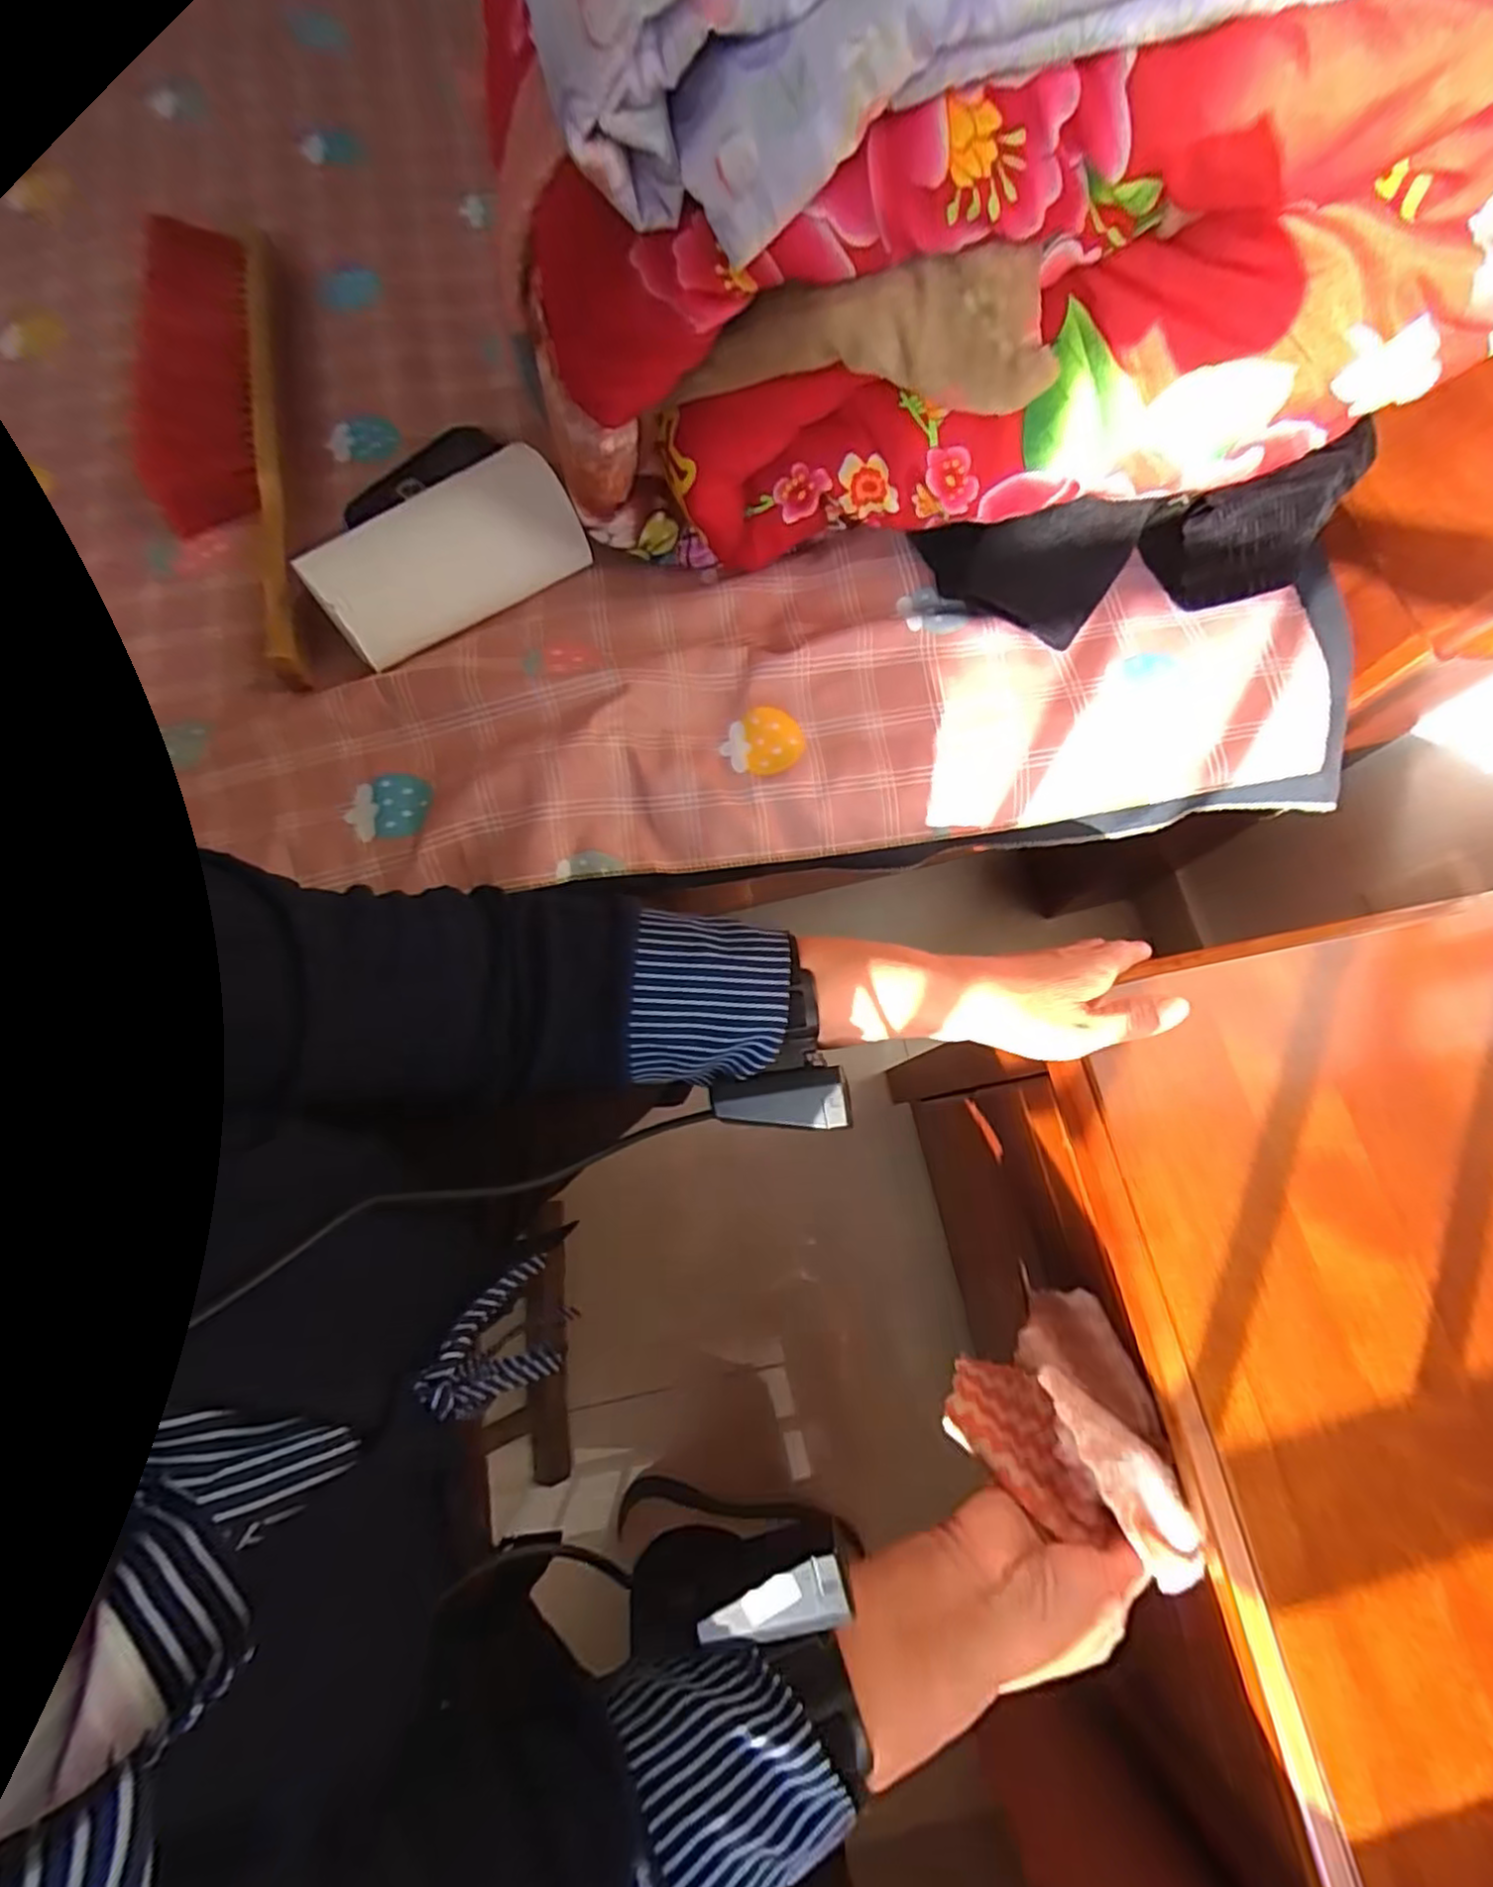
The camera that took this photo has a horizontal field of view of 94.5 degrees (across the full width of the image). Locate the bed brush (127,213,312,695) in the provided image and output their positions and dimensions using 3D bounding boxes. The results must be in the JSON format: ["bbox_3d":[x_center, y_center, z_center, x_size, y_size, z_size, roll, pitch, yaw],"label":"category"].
[{"bbox_3d":[-0.360,-0.350,0.466,0.079,0.058,0.357,-15,75,-5],"label":"bed brush"}]

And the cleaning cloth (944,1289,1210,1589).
[{"bbox_3d":[0.190,0.281,0.391,0.107,0.091,0.108,-38,81,-5],"label":"cleaning cloth"}]

